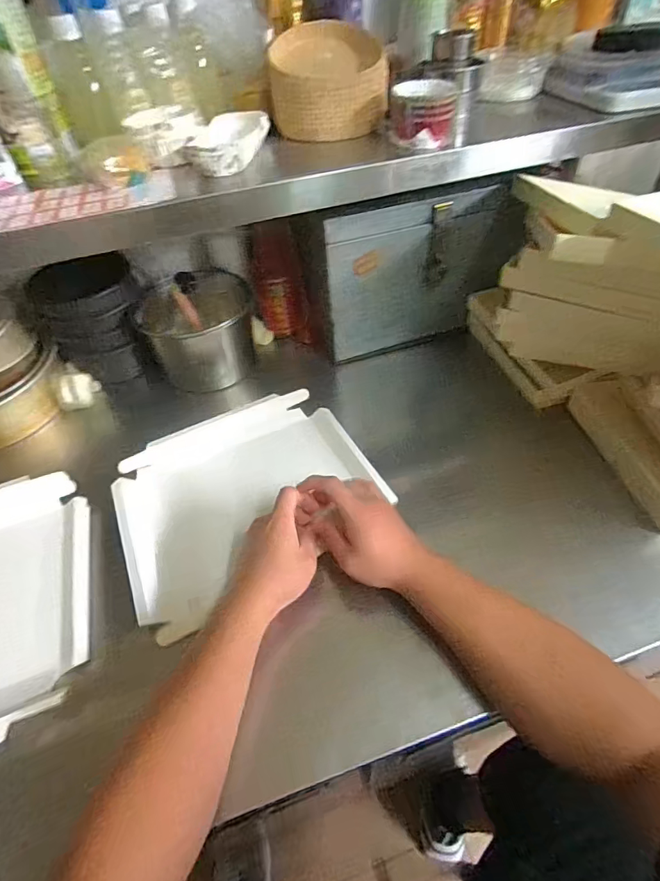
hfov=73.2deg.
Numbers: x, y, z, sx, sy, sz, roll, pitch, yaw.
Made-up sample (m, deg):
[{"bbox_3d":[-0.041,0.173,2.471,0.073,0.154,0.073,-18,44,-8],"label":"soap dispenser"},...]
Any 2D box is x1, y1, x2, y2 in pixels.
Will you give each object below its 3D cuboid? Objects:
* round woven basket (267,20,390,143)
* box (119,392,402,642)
[{"bbox_3d":[-0.002,-0.471,0.586,0.151,0.095,0.120,-4,49,1],"label":"round woven basket"},{"bbox_3d":[-0.117,0.058,0.601,0.325,0.041,0.277,-25,52,-17],"label":"box"}]

